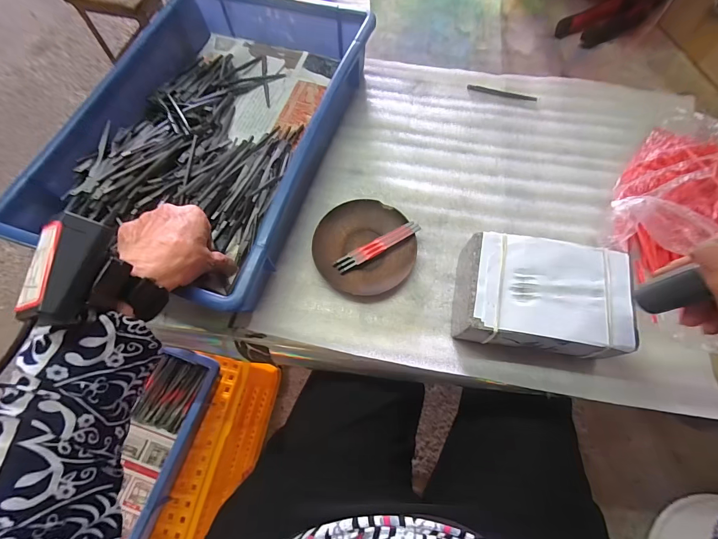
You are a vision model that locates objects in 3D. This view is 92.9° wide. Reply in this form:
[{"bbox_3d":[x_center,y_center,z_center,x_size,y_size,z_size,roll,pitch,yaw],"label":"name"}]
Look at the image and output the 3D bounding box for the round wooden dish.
[{"bbox_3d":[0.007,-0.027,0.390,0.113,0.017,0.109,-1,67,2],"label":"round wooden dish"}]

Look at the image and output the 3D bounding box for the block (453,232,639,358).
[{"bbox_3d":[0.175,0.029,0.340,0.151,0.059,0.104,7,67,5],"label":"block"}]

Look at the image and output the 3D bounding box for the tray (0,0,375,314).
[{"bbox_3d":[-0.174,-0.174,0.425,0.275,0.079,0.413,16,68,8],"label":"tray"}]

